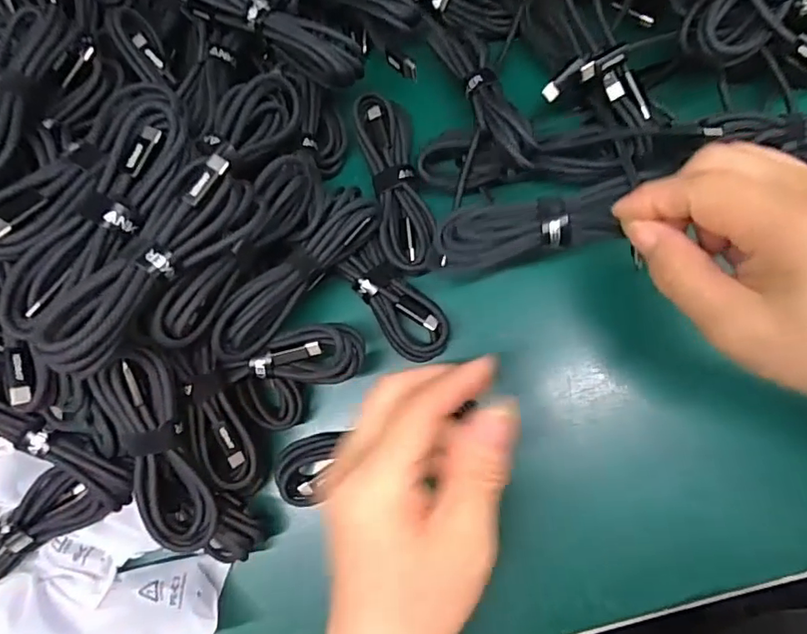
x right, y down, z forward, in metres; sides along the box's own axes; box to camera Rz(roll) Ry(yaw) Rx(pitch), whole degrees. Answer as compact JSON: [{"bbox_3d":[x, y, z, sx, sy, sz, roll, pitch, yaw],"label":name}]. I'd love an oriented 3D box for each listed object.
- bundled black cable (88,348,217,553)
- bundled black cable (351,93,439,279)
[{"bbox_3d":[-0.118,0.064,0.260,0.031,0.019,0.101,-12,104,5],"label":"bundled black cable"},{"bbox_3d":[-0.003,-0.077,0.319,0.031,0.023,0.109,-13,81,5],"label":"bundled black cable"}]

